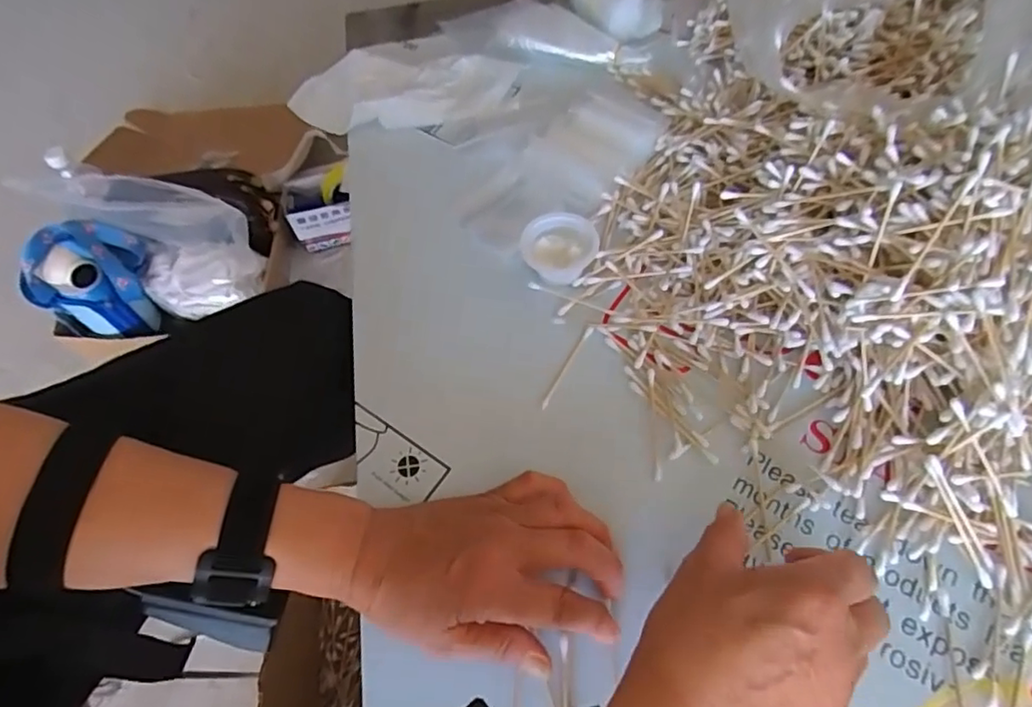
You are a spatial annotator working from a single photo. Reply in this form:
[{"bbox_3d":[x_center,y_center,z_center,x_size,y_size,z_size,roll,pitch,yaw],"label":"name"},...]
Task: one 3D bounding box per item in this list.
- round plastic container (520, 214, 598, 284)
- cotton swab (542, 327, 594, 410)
[{"bbox_3d":[0.032,-0.078,0.433,0.051,0.024,0.048,-2,61,3],"label":"round plastic container"},{"bbox_3d":[0.035,0.009,0.404,0.004,0.007,0.067,29,68,16],"label":"cotton swab"}]

